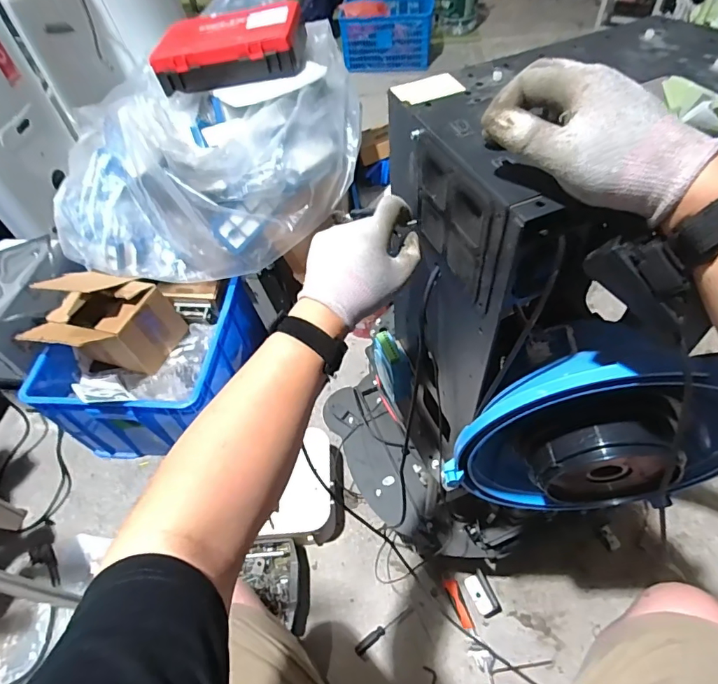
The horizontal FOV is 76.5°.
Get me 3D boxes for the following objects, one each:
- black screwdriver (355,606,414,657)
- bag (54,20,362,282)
[{"bbox_3d":[0.053,0.600,0.954,0.143,0.014,0.020,-32,56,-18],"label":"black screwdriver"},{"bbox_3d":[-0.387,-0.539,1.245,0.714,0.335,0.738,3,53,8],"label":"bag"}]

